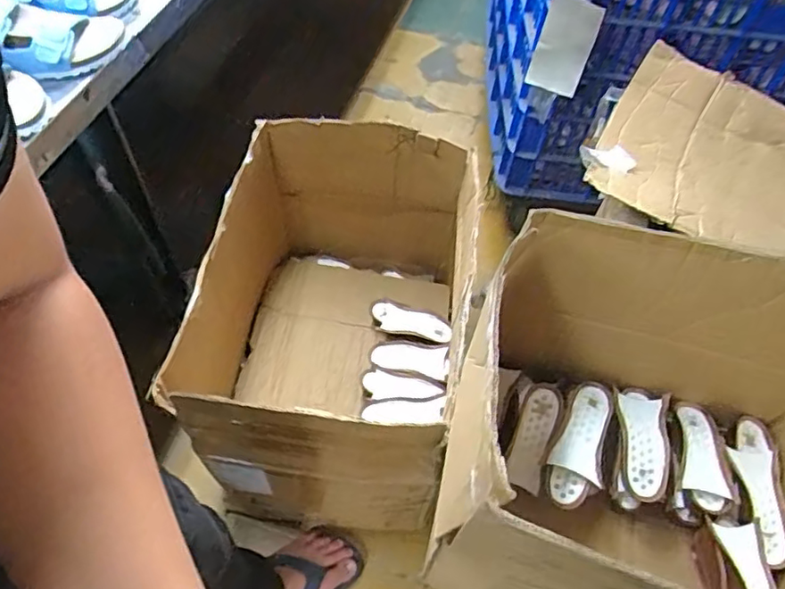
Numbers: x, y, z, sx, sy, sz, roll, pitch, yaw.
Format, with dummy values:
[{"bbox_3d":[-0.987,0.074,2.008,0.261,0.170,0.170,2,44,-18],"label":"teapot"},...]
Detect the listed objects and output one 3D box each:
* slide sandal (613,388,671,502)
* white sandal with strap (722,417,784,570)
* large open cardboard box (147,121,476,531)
[{"bbox_3d":[0.379,0.227,0.906,0.074,0.032,0.158,9,55,3],"label":"slide sandal"},{"bbox_3d":[0.542,0.289,0.885,0.068,0.037,0.207,6,55,1],"label":"white sandal with strap"},{"bbox_3d":[-0.103,0.051,1.150,0.472,0.422,0.647,9,55,3],"label":"large open cardboard box"}]

